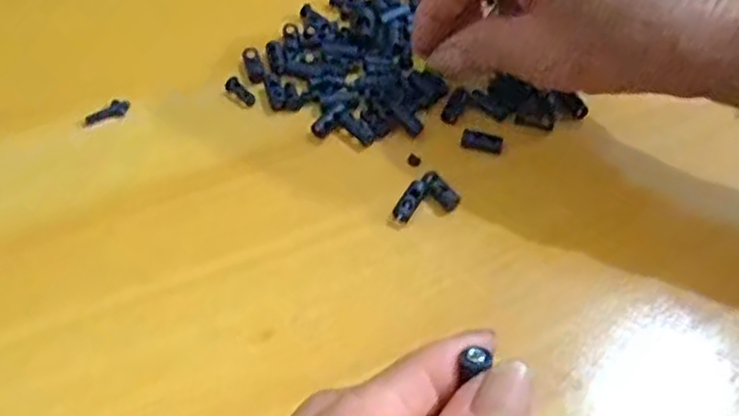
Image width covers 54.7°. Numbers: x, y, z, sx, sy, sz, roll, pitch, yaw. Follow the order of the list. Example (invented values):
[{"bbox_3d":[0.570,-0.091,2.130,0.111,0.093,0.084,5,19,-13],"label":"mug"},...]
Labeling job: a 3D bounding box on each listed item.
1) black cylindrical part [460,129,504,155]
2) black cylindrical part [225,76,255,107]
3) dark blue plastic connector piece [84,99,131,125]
[{"bbox_3d":[0.051,-0.030,0.320,0.018,0.008,0.007,16,55,9],"label":"black cylindrical part"},{"bbox_3d":[-0.061,-0.055,0.336,0.007,0.004,0.019,-36,63,-25],"label":"black cylindrical part"},{"bbox_3d":[-0.119,-0.044,0.324,0.021,0.004,0.008,-35,63,-24],"label":"dark blue plastic connector piece"}]

